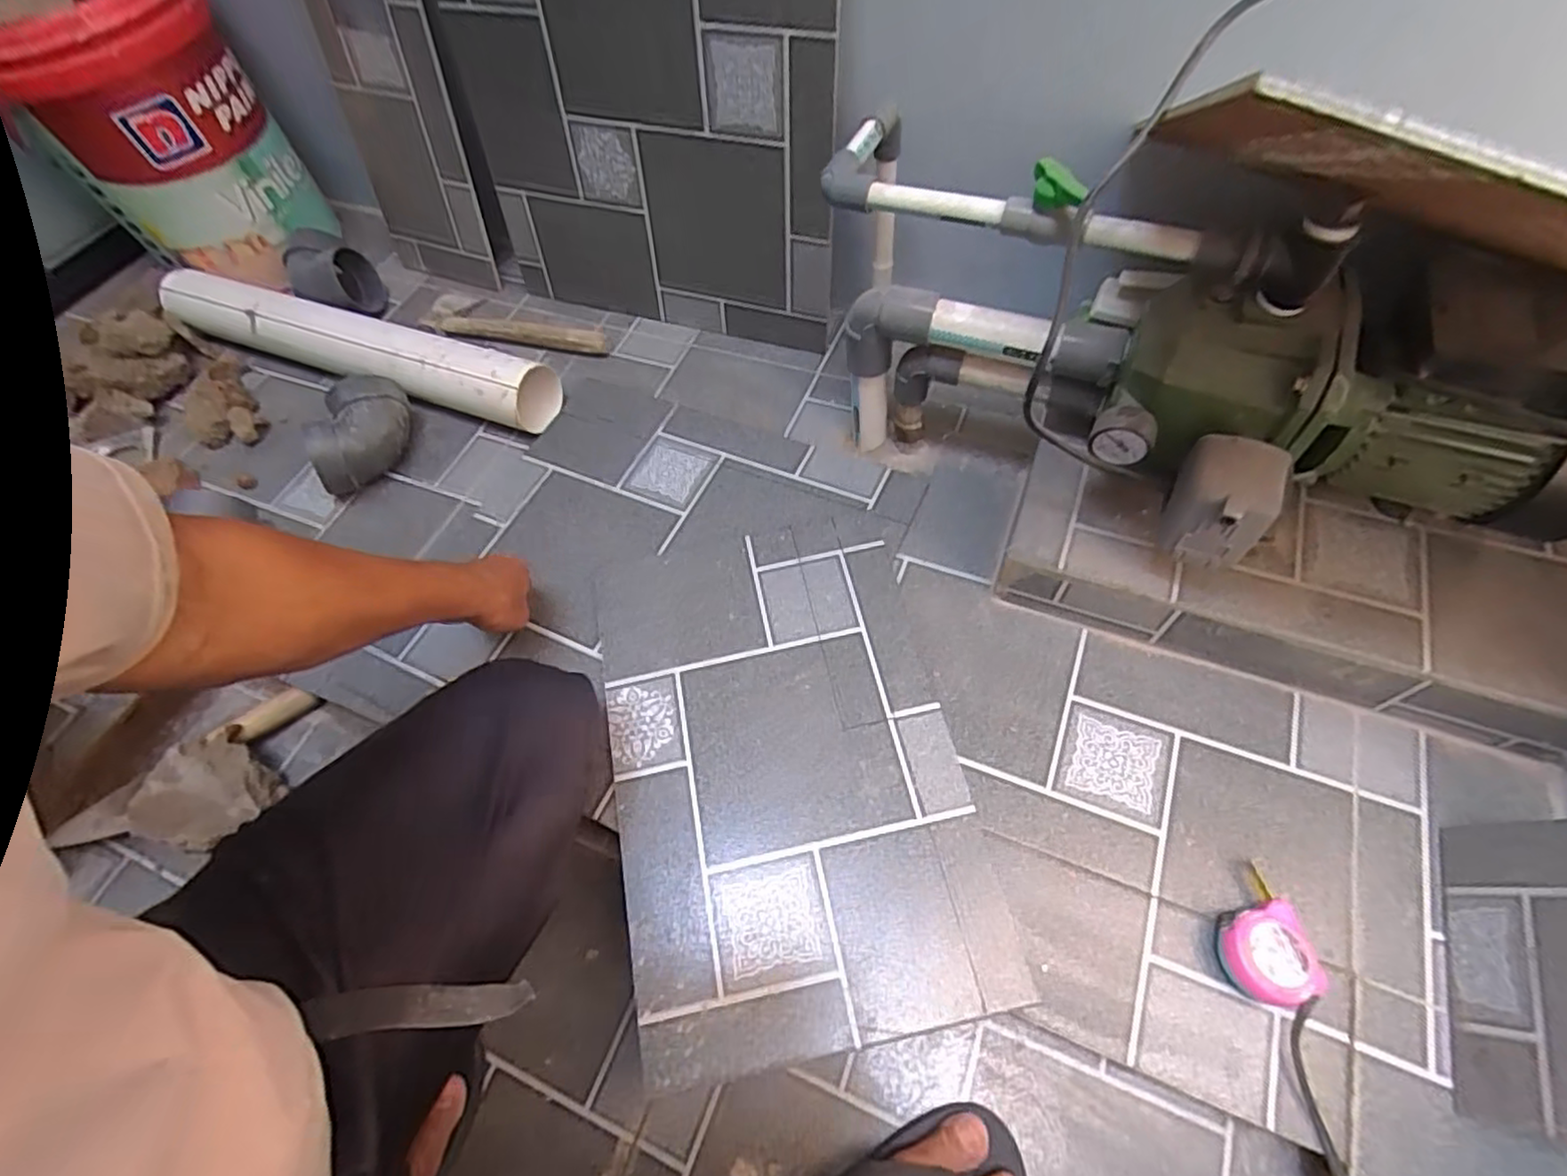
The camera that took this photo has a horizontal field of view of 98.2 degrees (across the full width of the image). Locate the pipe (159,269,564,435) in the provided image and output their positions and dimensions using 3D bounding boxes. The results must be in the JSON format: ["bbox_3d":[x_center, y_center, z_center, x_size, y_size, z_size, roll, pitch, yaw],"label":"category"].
[{"bbox_3d":[-0.608,-0.351,0.946,0.710,0.069,0.078,19,62,14],"label":"pipe"}]

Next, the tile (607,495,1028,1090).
[{"bbox_3d":[-0.005,0.153,0.652,0.318,0.014,0.485,-11,59,-4],"label":"tile"}]

